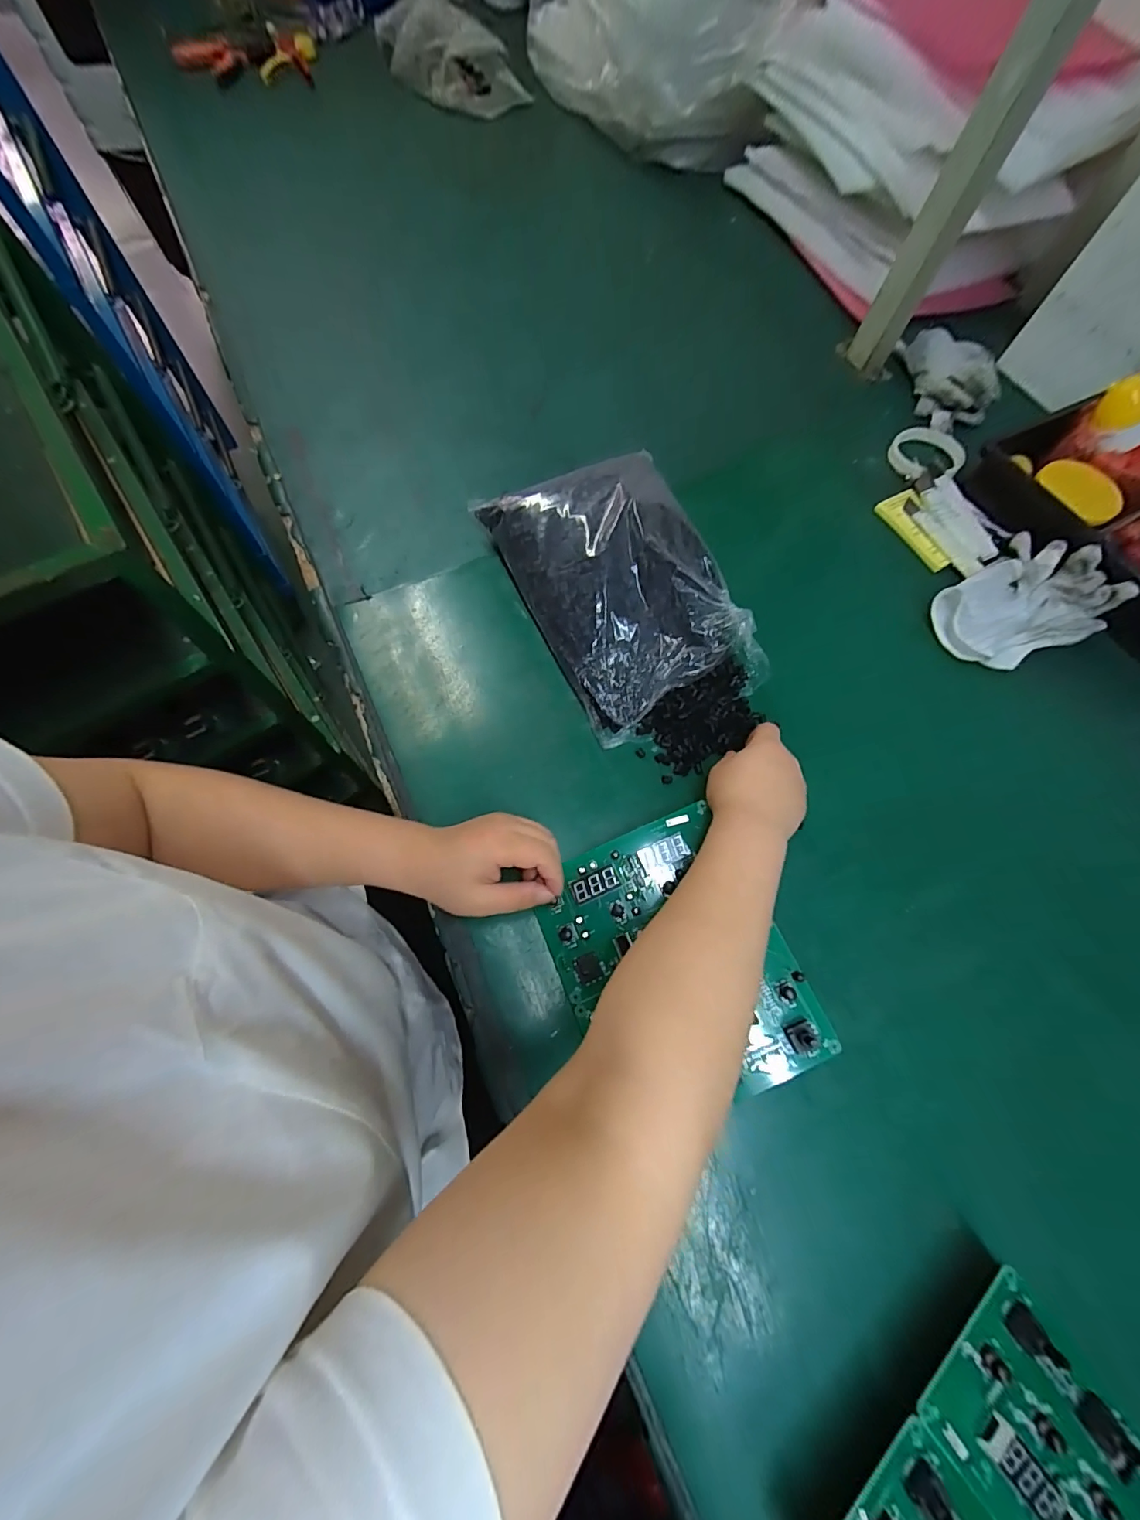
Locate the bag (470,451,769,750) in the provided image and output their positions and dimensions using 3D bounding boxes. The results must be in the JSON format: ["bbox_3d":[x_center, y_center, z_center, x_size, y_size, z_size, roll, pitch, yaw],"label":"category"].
[{"bbox_3d":[0.050,-0.177,0.476,0.181,0.078,0.287,-25,71,-12],"label":"bag"}]

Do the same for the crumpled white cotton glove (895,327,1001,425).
[{"bbox_3d":[0.518,-0.523,0.654,0.105,0.045,0.140,-3,69,-4],"label":"crumpled white cotton glove"}]

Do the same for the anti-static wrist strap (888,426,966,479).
[{"bbox_3d":[0.449,-0.389,0.611,0.082,0.017,0.089,1,67,-2],"label":"anti-static wrist strap"}]

